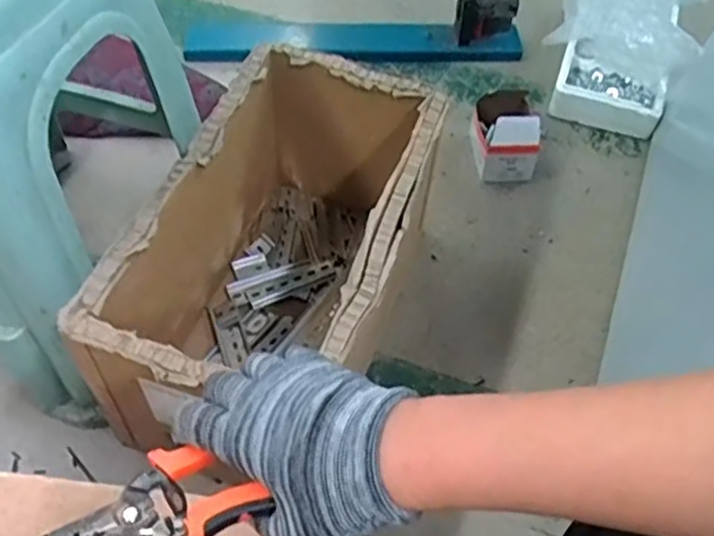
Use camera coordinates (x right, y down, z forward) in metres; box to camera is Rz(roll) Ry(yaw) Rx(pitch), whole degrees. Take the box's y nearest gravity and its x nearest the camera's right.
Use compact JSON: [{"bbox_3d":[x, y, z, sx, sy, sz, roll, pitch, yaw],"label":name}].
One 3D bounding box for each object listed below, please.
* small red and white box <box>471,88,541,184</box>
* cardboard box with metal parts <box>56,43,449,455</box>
[{"bbox_3d":[0.227,-0.199,1.101,0.088,0.101,0.112,0,53,-3],"label":"small red and white box"},{"bbox_3d":[-0.079,0.002,0.841,0.247,0.263,0.445,18,54,11],"label":"cardboard box with metal parts"}]

